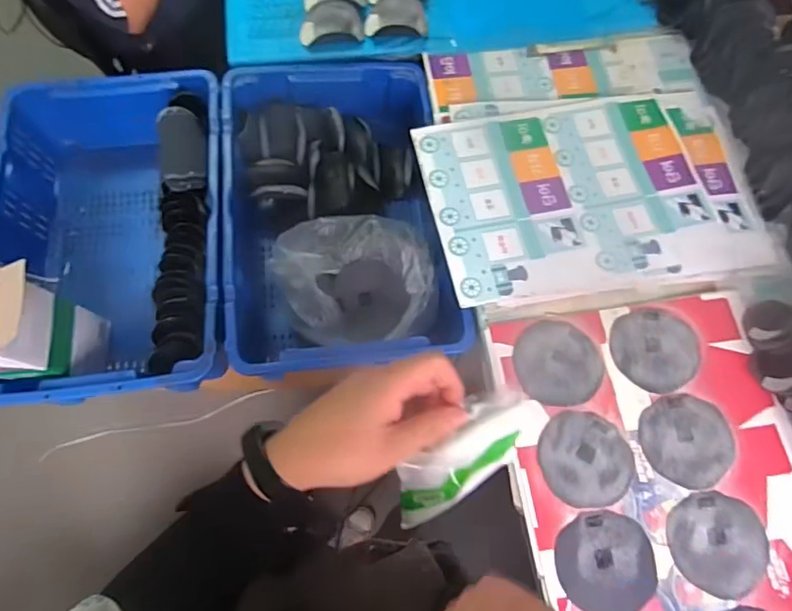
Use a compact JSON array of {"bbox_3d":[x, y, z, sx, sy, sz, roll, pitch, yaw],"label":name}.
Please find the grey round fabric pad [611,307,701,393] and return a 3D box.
[{"bbox_3d":[0.448,0.070,0.922,0.143,0.018,0.147,0,68,-1],"label":"grey round fabric pad"}]

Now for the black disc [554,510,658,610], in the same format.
[{"bbox_3d":[0.317,0.388,0.795,0.151,0.014,0.144,0,68,-1],"label":"black disc"}]

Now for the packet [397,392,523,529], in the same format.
[{"bbox_3d":[0.053,0.130,0.436,0.116,0.123,0.021,-29,49,-15],"label":"packet"}]

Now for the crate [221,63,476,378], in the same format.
[{"bbox_3d":[-0.117,-0.185,1.092,0.421,0.193,0.663,-5,68,-3],"label":"crate"}]

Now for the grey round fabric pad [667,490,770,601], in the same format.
[{"bbox_3d":[0.492,0.362,0.813,0.151,0.013,0.139,0,68,-1],"label":"grey round fabric pad"}]

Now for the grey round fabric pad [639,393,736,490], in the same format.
[{"bbox_3d":[0.476,0.219,0.866,0.151,0.012,0.144,0,68,-1],"label":"grey round fabric pad"}]

